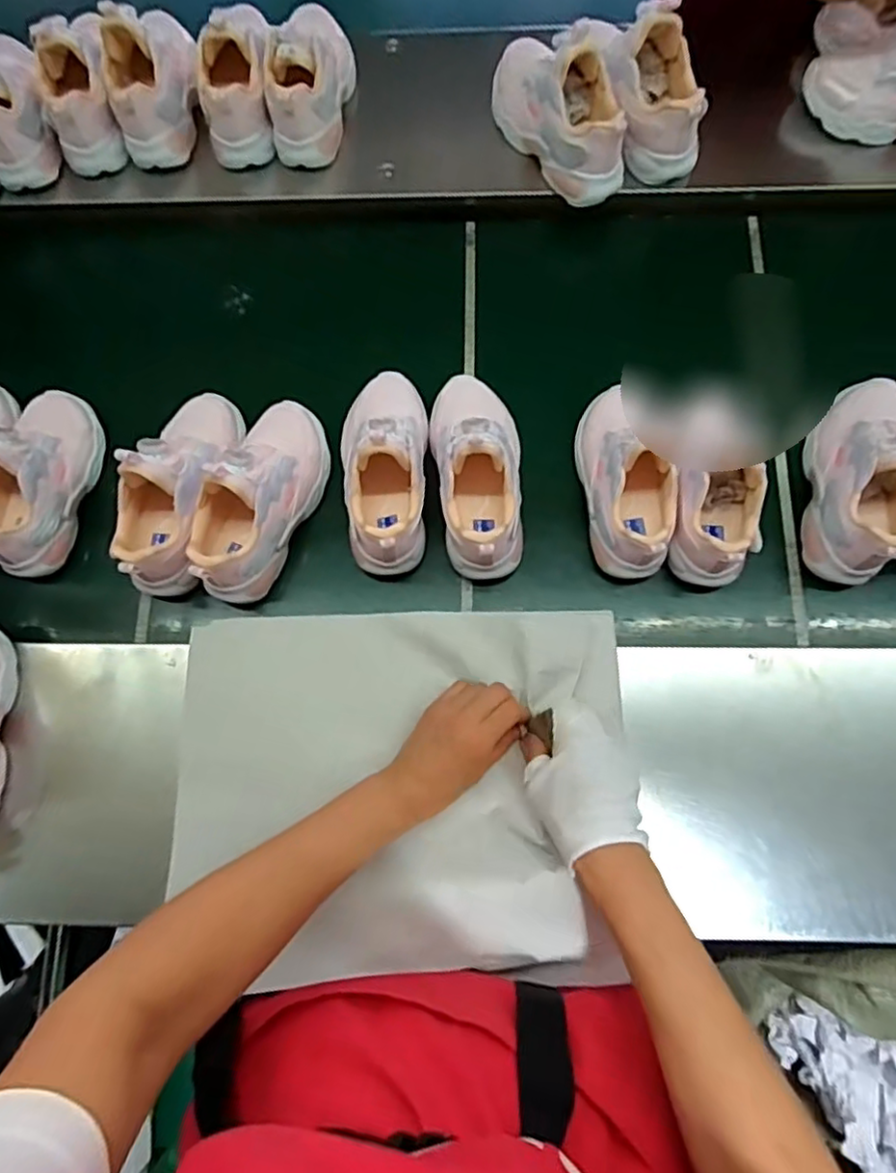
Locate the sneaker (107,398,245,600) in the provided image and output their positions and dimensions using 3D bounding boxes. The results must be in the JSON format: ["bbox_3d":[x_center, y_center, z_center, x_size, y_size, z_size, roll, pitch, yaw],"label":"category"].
[{"bbox_3d":[-0.255,-0.100,0.595,0.078,0.101,0.201,8,77,2],"label":"sneaker"}]

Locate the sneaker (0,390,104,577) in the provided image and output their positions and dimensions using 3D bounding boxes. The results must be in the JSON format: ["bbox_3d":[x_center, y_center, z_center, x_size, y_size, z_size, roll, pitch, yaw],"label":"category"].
[{"bbox_3d":[-0.404,-0.112,0.611,0.089,0.084,0.191,10,77,3],"label":"sneaker"}]

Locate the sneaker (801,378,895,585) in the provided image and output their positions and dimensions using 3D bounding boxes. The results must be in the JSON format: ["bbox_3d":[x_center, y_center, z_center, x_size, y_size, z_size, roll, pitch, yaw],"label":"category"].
[{"bbox_3d":[0.389,-0.109,0.589,0.078,0.107,0.201,14,77,3],"label":"sneaker"}]

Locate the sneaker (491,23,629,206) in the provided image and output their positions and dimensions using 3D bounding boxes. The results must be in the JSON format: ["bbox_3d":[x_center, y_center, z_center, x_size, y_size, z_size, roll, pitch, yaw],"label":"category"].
[{"bbox_3d":[0.115,-0.494,0.645,0.079,0.101,0.183,-31,79,-7],"label":"sneaker"}]

